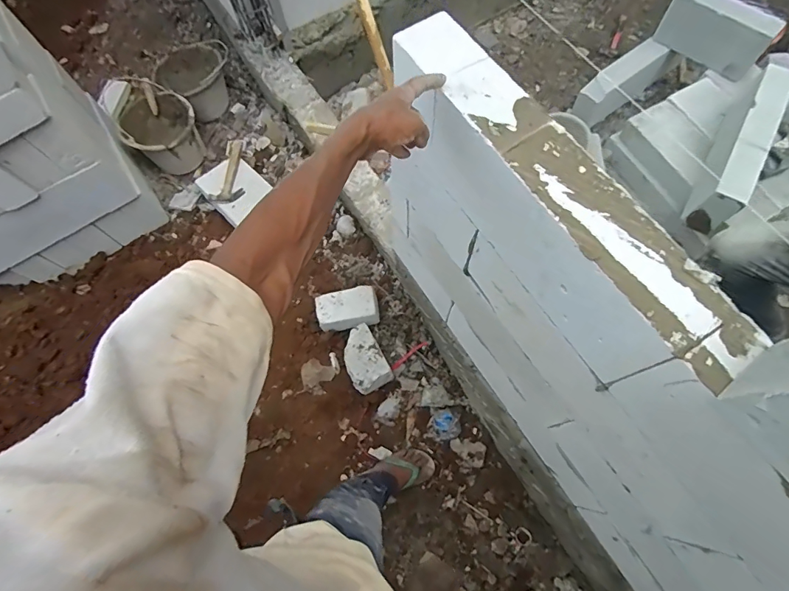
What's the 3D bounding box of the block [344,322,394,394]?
[{"bbox_3d":[-0.104,0.216,1.452,0.129,0.094,0.205,-29,71,-8],"label":"block"}]

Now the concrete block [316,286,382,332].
[{"bbox_3d":[-0.162,0.045,1.489,0.205,0.099,0.124,-14,69,-3],"label":"concrete block"}]

